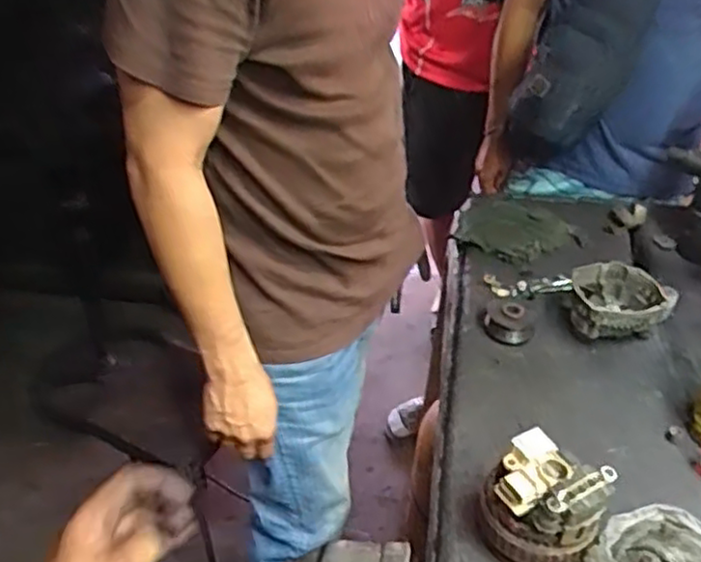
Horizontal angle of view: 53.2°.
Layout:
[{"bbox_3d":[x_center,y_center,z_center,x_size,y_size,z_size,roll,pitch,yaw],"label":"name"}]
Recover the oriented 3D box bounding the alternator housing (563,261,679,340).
[{"bbox_3d":[0.364,0.031,0.964,0.135,0.058,0.134,0,37,0],"label":"alternator housing"}]

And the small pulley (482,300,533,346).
[{"bbox_3d":[0.220,0.056,0.963,0.059,0.041,0.054,0,37,0],"label":"small pulley"}]

